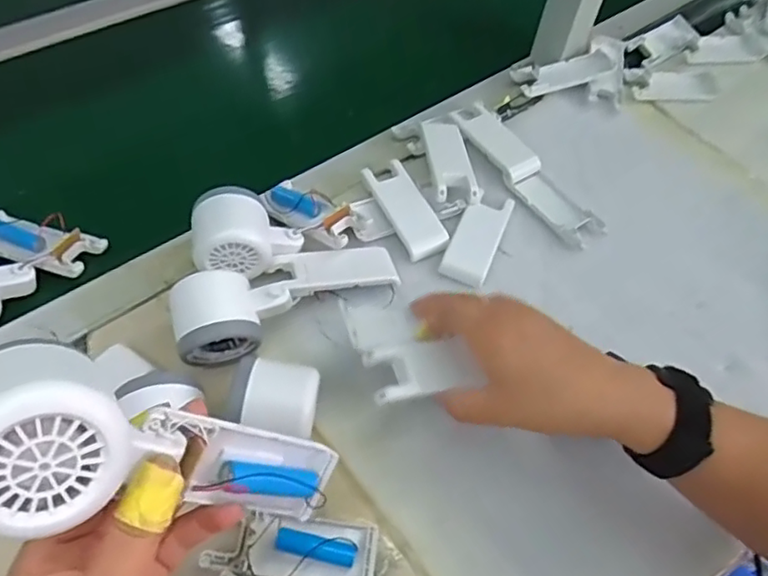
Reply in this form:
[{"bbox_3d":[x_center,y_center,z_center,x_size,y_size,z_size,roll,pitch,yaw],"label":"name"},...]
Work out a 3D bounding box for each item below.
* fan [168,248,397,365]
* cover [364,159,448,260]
[{"bbox_3d":[-0.072,-0.001,0.471,0.178,0.046,0.058,-25,62,-21],"label":"fan"},{"bbox_3d":[0.021,-0.071,0.543,0.039,0.011,0.097,-20,61,-19],"label":"cover"}]

